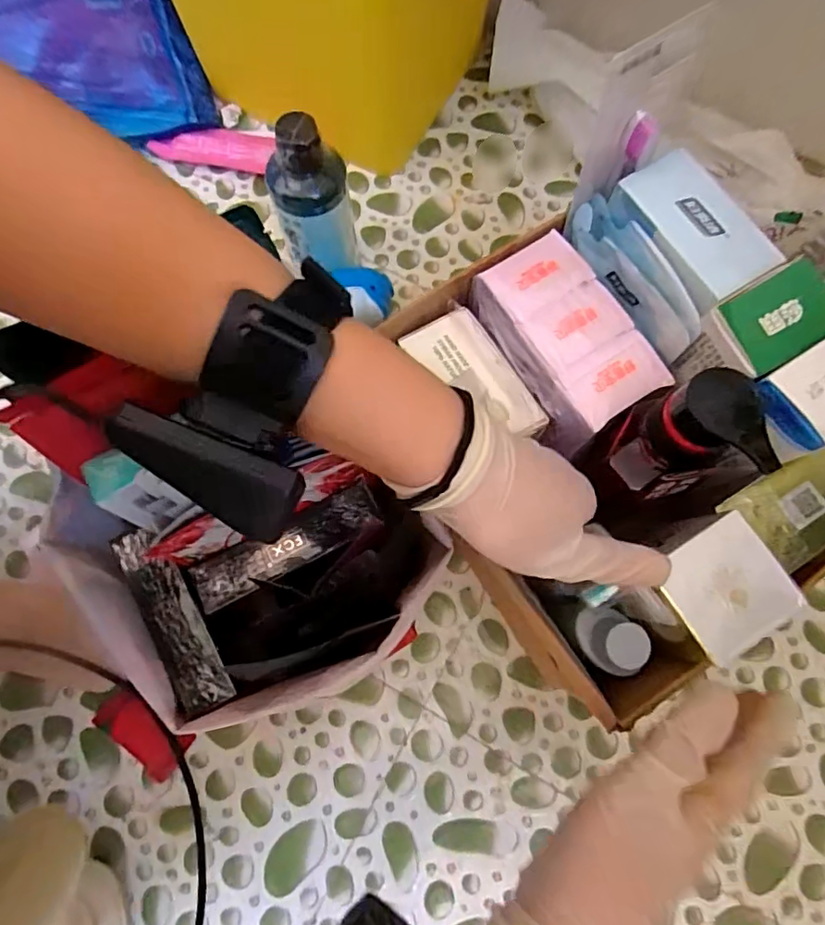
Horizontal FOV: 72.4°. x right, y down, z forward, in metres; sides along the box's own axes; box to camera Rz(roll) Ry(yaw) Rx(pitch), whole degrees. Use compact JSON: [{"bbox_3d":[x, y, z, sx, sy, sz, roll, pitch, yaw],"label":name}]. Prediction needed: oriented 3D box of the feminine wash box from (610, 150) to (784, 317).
[{"bbox_3d":[0.156,-0.126,0.317,0.050,0.031,0.087,-26,75,-7],"label":"feminine wash box"}]

